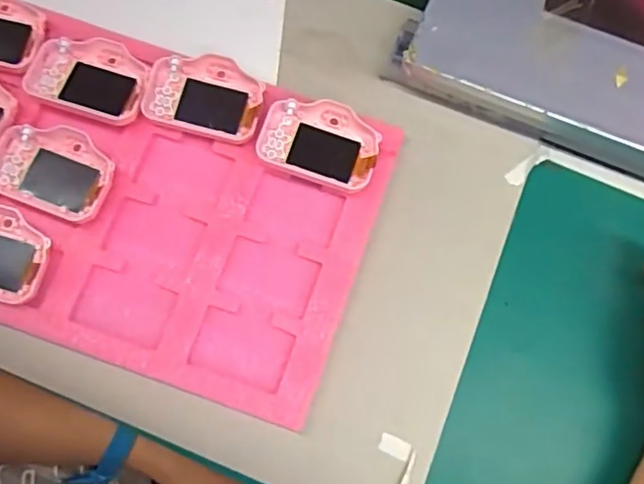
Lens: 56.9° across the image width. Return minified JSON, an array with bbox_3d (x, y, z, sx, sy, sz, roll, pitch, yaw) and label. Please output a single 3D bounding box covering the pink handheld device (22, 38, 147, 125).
[{"bbox_3d":[-0.171,-0.122,0.440,0.088,0.012,0.058,16,75,4],"label":"pink handheld device"}]

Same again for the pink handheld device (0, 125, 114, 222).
[{"bbox_3d":[-0.194,-0.053,0.424,0.091,0.014,0.059,18,75,4],"label":"pink handheld device"}]

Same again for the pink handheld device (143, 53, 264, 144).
[{"bbox_3d":[-0.088,-0.108,0.443,0.087,0.020,0.059,14,75,3],"label":"pink handheld device"}]

